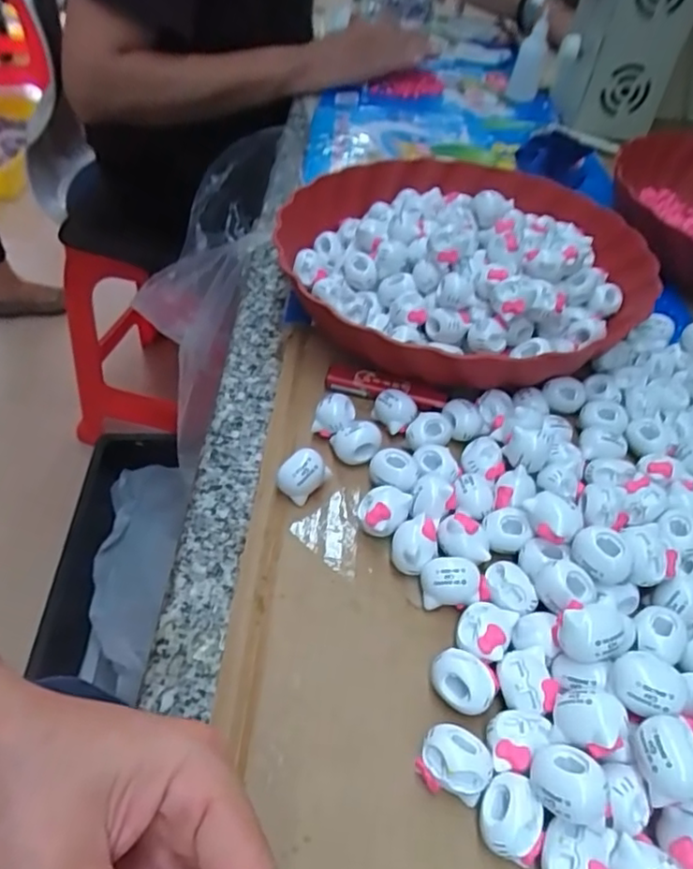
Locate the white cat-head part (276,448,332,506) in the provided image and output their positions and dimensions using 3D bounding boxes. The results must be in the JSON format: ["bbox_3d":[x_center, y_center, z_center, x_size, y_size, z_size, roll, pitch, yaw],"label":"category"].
[{"bbox_3d":[-0.022,0.021,0.318,0.017,0.023,0.024,25,50,18],"label":"white cat-head part"}]

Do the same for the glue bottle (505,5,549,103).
[{"bbox_3d":[0.230,-0.468,0.776,0.036,0.124,0.030,-7,68,-4],"label":"glue bottle"}]

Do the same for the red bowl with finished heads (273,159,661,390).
[{"bbox_3d":[0.076,-0.118,0.419,0.234,0.067,0.226,2,46,-2],"label":"red bowl with finished heads"}]

